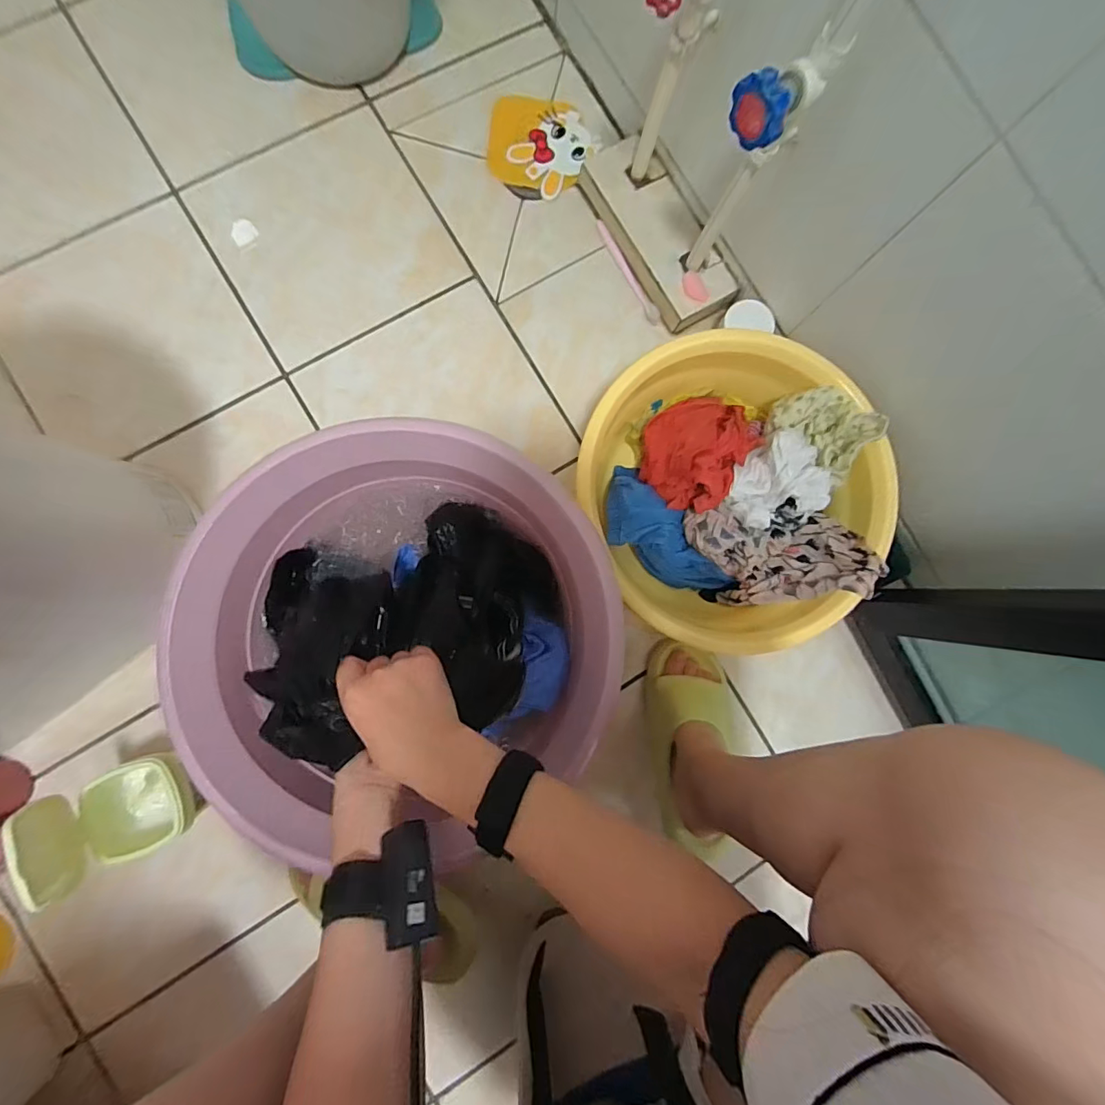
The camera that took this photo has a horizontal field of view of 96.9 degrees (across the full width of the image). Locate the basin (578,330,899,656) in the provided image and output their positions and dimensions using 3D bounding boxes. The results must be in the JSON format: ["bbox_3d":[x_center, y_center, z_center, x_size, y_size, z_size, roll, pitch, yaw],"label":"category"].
[{"bbox_3d":[0.230,-0.085,0.644,0.360,0.171,0.307,44,85,-1],"label":"basin"}]

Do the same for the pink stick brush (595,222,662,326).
[{"bbox_3d":[0.111,-0.417,0.733,0.020,0.015,0.174,-30,89,-6],"label":"pink stick brush"}]

